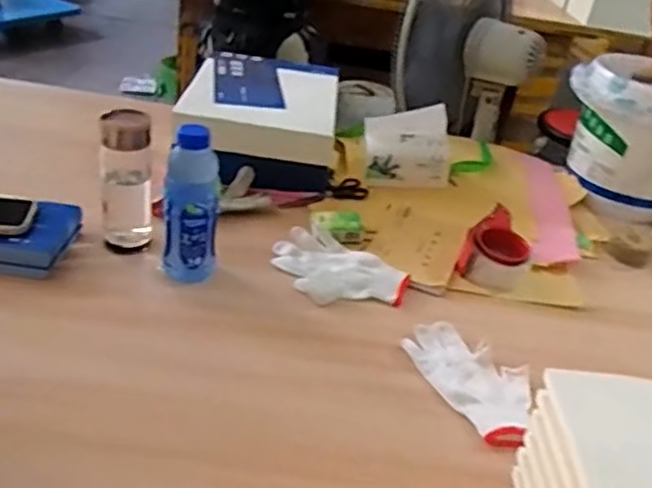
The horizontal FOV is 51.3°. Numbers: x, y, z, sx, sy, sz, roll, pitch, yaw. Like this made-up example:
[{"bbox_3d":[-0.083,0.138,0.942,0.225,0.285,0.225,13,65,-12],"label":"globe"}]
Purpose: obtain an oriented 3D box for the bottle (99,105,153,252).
[{"bbox_3d":[-0.270,-0.081,0.924,0.066,0.192,0.080,-2,33,-18],"label":"bottle"}]

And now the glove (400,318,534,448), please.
[{"bbox_3d":[0.178,0.156,0.799,0.103,0.016,0.193,-11,37,-30],"label":"glove"}]

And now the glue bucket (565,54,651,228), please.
[{"bbox_3d":[0.587,-0.206,1.259,0.238,0.216,0.243,-7,35,-25],"label":"glue bucket"}]

